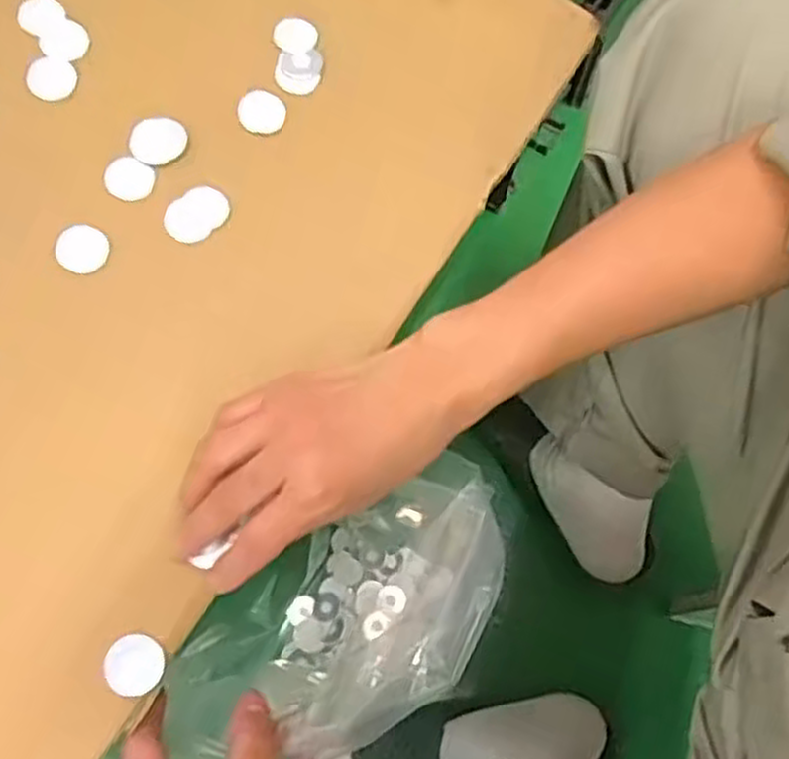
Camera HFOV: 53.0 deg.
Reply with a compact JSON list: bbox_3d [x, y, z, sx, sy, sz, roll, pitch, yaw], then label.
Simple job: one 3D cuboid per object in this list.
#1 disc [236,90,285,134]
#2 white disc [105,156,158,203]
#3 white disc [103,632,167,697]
[{"bbox_3d":[-0.078,-0.157,0.463,0.027,0.004,0.026,20,81,-15],"label":"disc"},{"bbox_3d":[-0.151,-0.114,0.449,0.026,0.006,0.025,1,70,-1],"label":"white disc"},{"bbox_3d":[-0.125,0.137,0.379,0.028,0.004,0.027,4,56,-6],"label":"white disc"}]

